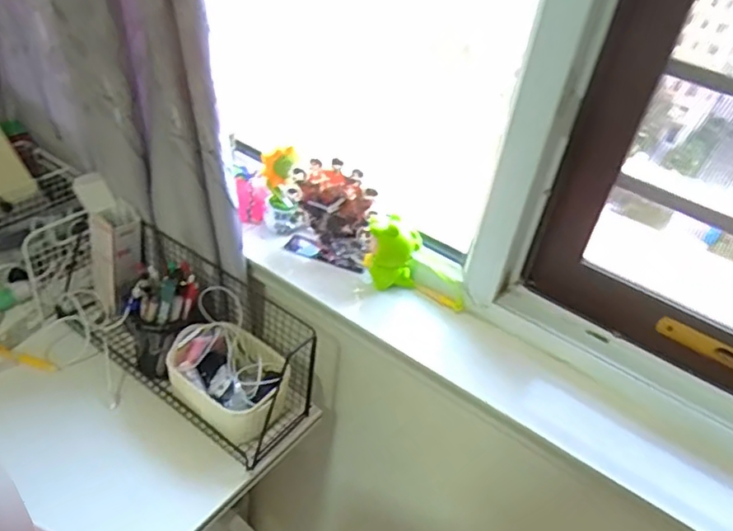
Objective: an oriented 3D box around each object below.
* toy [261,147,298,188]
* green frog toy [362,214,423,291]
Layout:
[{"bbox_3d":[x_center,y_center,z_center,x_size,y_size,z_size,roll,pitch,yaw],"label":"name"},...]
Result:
[{"bbox_3d":[-0.118,-0.133,0.822,0.045,0.051,0.019,3,40,-6],"label":"toy"},{"bbox_3d":[0.034,-0.017,0.762,0.069,0.093,0.042,7,39,0],"label":"green frog toy"}]

